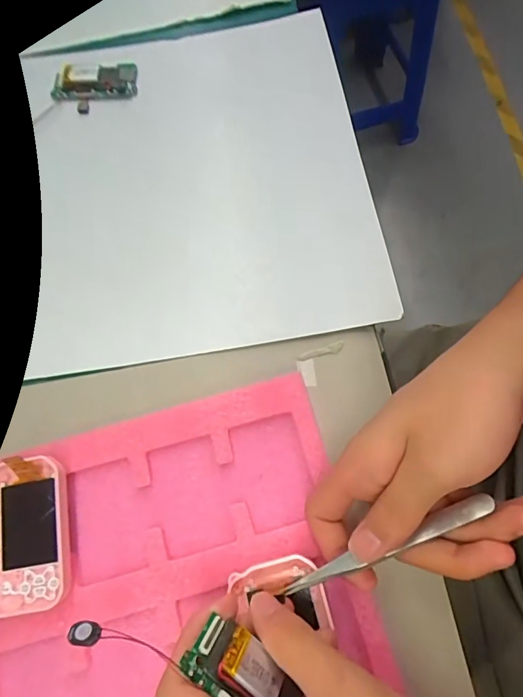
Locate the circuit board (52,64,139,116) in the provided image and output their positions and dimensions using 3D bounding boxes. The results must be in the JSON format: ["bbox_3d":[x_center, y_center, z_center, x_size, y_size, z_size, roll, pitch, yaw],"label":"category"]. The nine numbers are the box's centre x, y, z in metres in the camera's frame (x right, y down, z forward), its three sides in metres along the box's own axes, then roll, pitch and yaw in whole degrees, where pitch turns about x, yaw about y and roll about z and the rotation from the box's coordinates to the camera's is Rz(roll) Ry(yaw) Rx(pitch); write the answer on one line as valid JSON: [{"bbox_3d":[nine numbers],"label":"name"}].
[{"bbox_3d":[-0.149,-0.233,0.394,0.074,0.012,0.048,-8,71,0],"label":"circuit board"}]

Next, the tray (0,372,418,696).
[{"bbox_3d":[-0.032,0.206,0.234,0.220,0.016,0.355,-13,71,-2],"label":"tray"}]

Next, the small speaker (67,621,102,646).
[{"bbox_3d":[-0.081,0.131,0.205,0.015,0.005,0.009,2,71,4],"label":"small speaker"}]

